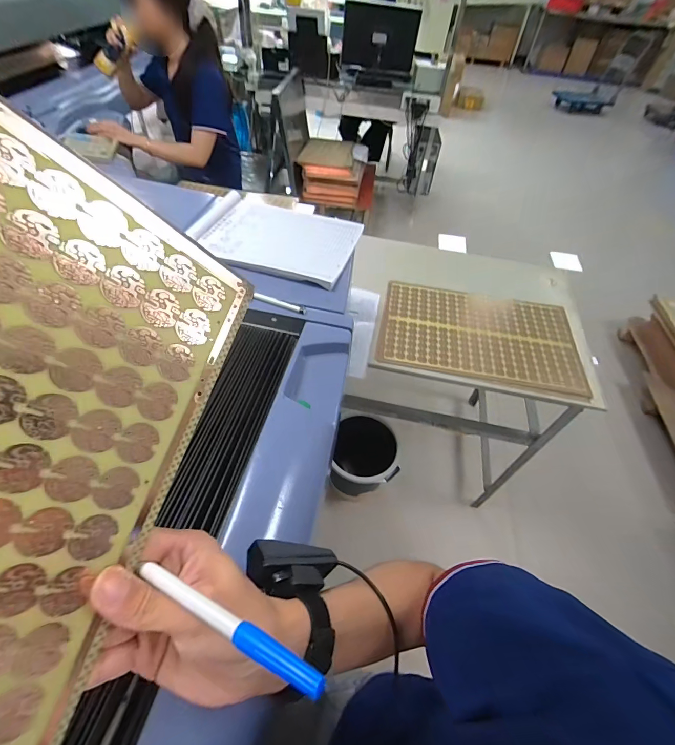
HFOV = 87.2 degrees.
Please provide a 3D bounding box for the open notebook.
[{"bbox_3d":[-0.120,-0.273,0.705,0.307,0.018,0.231,18,52,8],"label":"open notebook"}]

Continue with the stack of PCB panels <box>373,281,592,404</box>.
[{"bbox_3d":[0.355,-0.096,0.896,0.483,0.025,0.302,11,54,7],"label":"stack of PCB panels"}]

